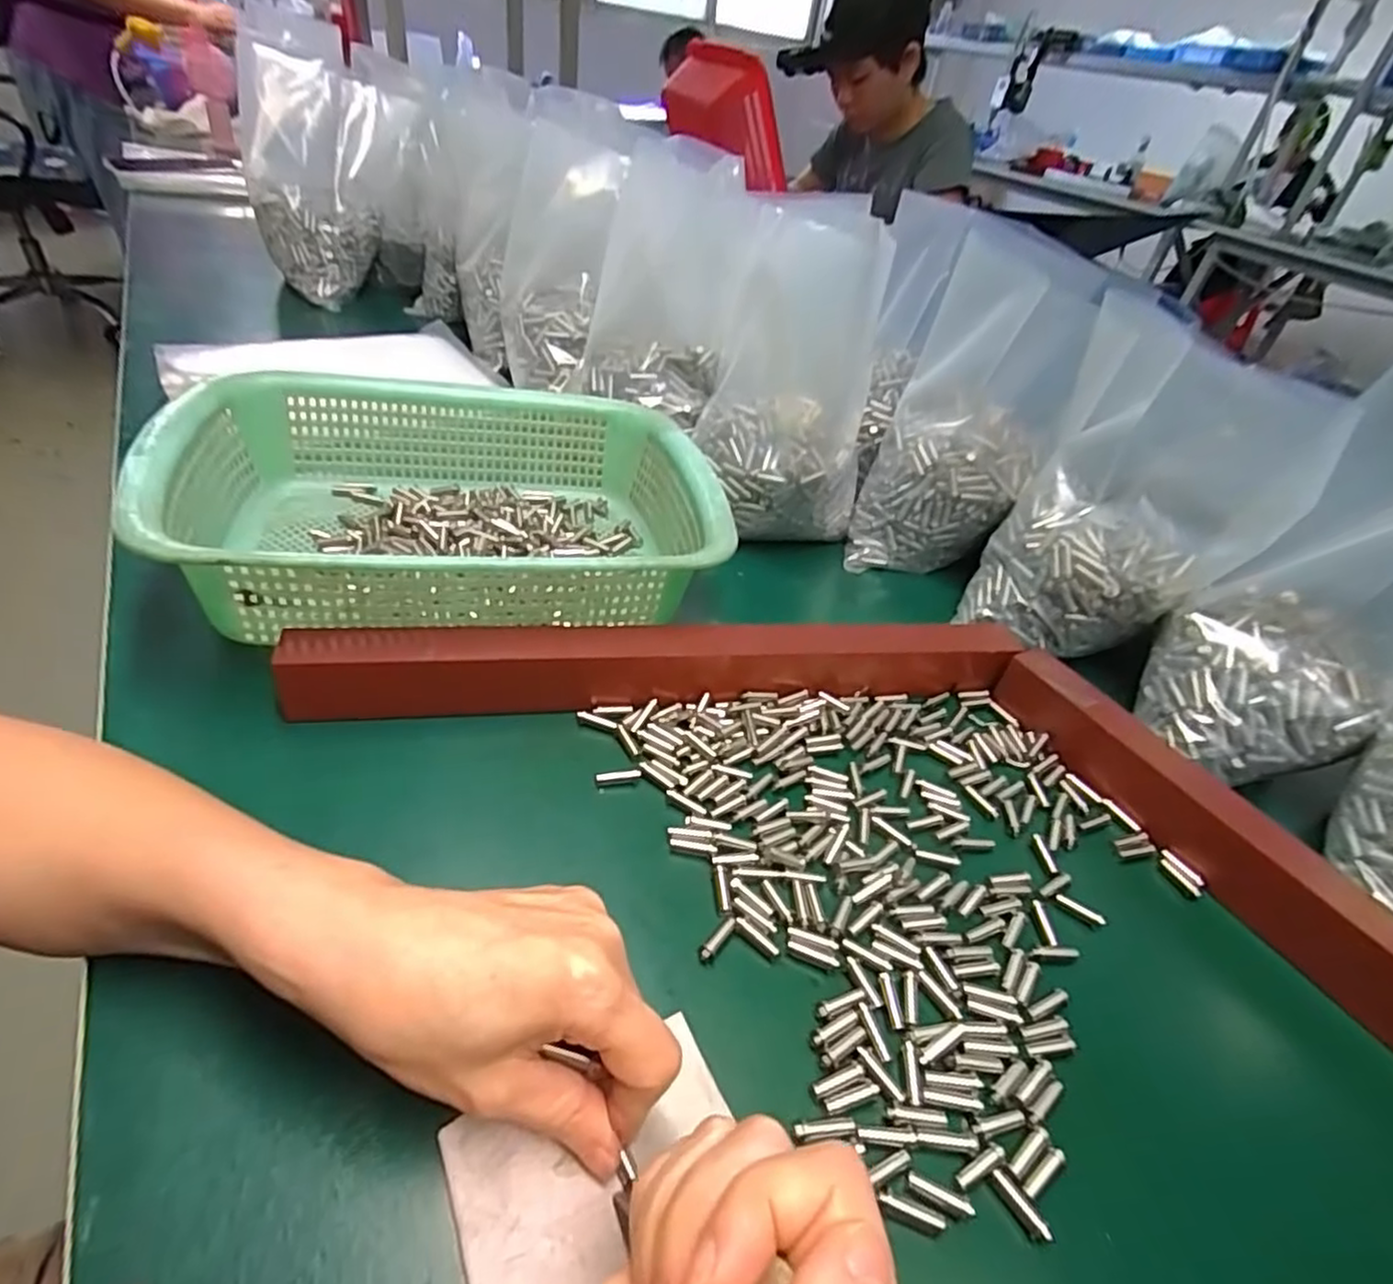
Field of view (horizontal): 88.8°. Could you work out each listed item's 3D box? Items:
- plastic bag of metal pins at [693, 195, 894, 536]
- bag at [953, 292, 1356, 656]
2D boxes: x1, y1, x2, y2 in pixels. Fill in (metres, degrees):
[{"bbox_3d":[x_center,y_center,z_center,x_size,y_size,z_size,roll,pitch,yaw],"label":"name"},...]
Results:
[{"bbox_3d":[0.062,-0.177,0.499,0.114,0.192,0.107,11,40,1],"label":"plastic bag of metal pins"},{"bbox_3d":[0.264,-0.088,0.433,0.137,0.178,0.102,24,42,17],"label":"bag"}]

